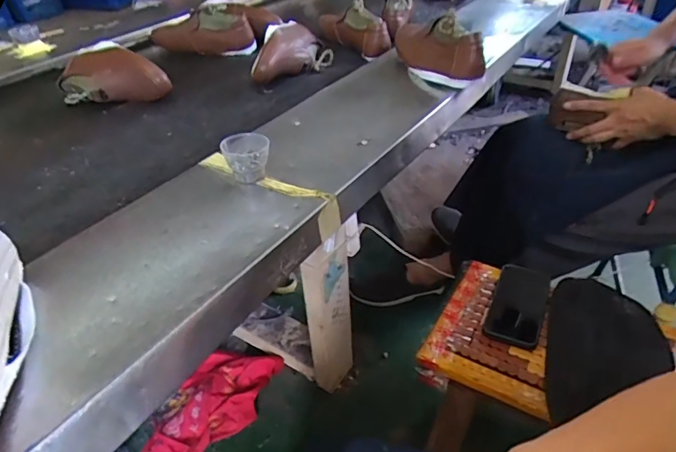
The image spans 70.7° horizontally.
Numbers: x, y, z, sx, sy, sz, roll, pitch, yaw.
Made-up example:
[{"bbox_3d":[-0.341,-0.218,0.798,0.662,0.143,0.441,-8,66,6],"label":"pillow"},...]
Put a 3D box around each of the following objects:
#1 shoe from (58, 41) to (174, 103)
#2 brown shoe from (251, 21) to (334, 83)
[{"bbox_3d":[-0.485,-0.311,0.994,0.266,0.103,0.087,15,42,22],"label":"shoe"},{"bbox_3d":[-0.097,-0.395,1.076,0.085,0.113,0.245,11,40,18],"label":"brown shoe"}]

